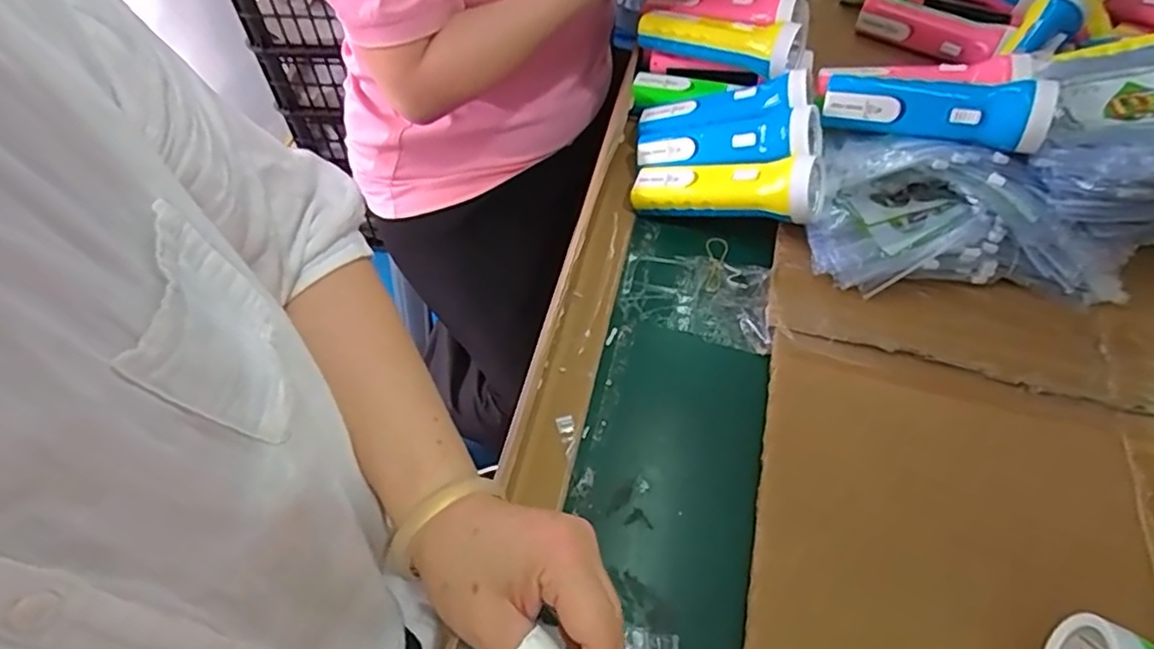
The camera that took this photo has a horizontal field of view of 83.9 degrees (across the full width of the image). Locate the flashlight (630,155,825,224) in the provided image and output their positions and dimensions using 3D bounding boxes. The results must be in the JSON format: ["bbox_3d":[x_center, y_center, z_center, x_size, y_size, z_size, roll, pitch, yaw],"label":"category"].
[{"bbox_3d":[0.124,-0.115,0.562,0.166,0.041,0.050,7,52,31],"label":"flashlight"}]

